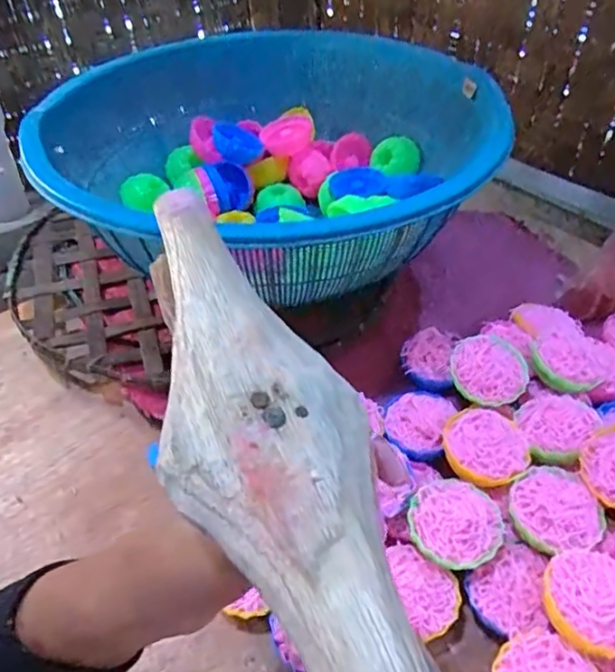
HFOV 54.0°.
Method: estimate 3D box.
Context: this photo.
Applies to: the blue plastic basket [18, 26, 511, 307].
[{"bbox_3d":[-0.033,-0.169,0.613,0.408,0.146,0.432,-25,48,-24],"label":"blue plastic basket"}]

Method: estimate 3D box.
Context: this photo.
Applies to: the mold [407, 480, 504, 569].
[{"bbox_3d":[0.100,0.124,0.404,0.064,0.018,0.057,-17,45,-16],"label":"mold"}]

